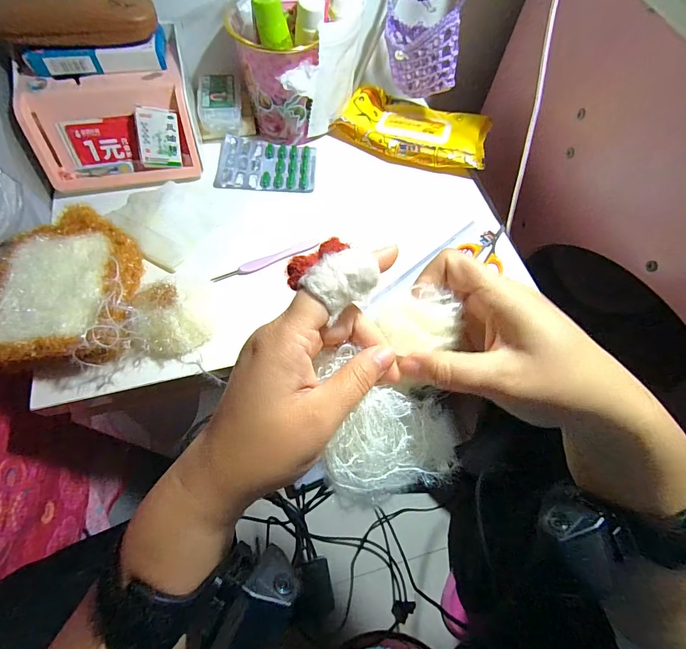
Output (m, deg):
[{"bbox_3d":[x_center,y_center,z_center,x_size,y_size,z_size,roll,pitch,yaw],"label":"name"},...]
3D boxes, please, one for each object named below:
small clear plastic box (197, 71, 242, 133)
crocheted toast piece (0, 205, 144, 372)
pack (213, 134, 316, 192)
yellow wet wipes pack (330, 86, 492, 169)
[{"bbox_3d":[-0.157,-0.284,0.465,0.050,0.032,0.078,-9,63,-8],"label":"small clear plastic box"},{"bbox_3d":[-0.255,-0.033,0.335,0.123,0.040,0.152,-6,63,-7],"label":"crocheted toast piece"},{"bbox_3d":[-0.095,-0.204,0.459,0.118,0.008,0.080,2,62,-3],"label":"pack"},{"bbox_3d":[0.096,-0.262,0.489,0.193,0.029,0.116,25,64,9],"label":"yellow wet wipes pack"}]

